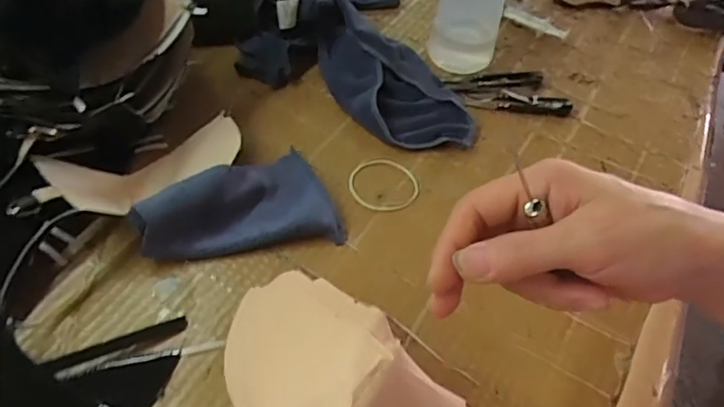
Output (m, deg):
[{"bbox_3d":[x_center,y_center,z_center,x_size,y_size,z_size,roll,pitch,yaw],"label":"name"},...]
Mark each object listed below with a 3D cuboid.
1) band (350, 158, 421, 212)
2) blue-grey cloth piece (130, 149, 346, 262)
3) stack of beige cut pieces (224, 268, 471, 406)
[{"bbox_3d":[0.018,-0.016,0.458,0.057,0.005,0.055,2,53,-3],"label":"band"},{"bbox_3d":[-0.091,-0.008,0.419,0.140,0.038,0.086,-7,54,-10],"label":"blue-grey cloth piece"},{"bbox_3d":[-0.019,0.103,0.311,0.165,0.085,0.092,38,59,22],"label":"stack of beige cut pieces"}]

